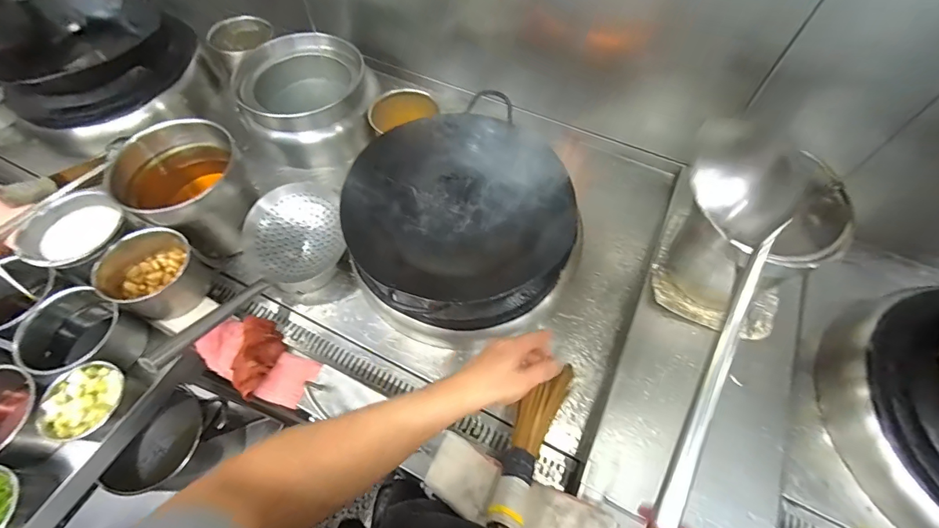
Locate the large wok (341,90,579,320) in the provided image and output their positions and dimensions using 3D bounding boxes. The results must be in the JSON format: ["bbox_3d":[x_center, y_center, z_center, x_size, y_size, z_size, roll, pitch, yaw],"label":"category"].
[{"bbox_3d":[-0.024,-0.114,0.807,0.408,0.129,0.431,1,59,-1],"label":"large wok"}]

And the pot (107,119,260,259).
[{"bbox_3d":[-0.577,-0.159,0.874,0.216,0.203,0.217,1,59,-1],"label":"pot"}]

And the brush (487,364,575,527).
[{"bbox_3d":[0.100,0.283,0.662,0.064,0.060,0.298,26,44,13],"label":"brush"}]

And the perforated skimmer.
[{"bbox_3d":[-0.411,0.031,0.806,0.201,0.108,0.459,15,48,8],"label":"perforated skimmer"}]

